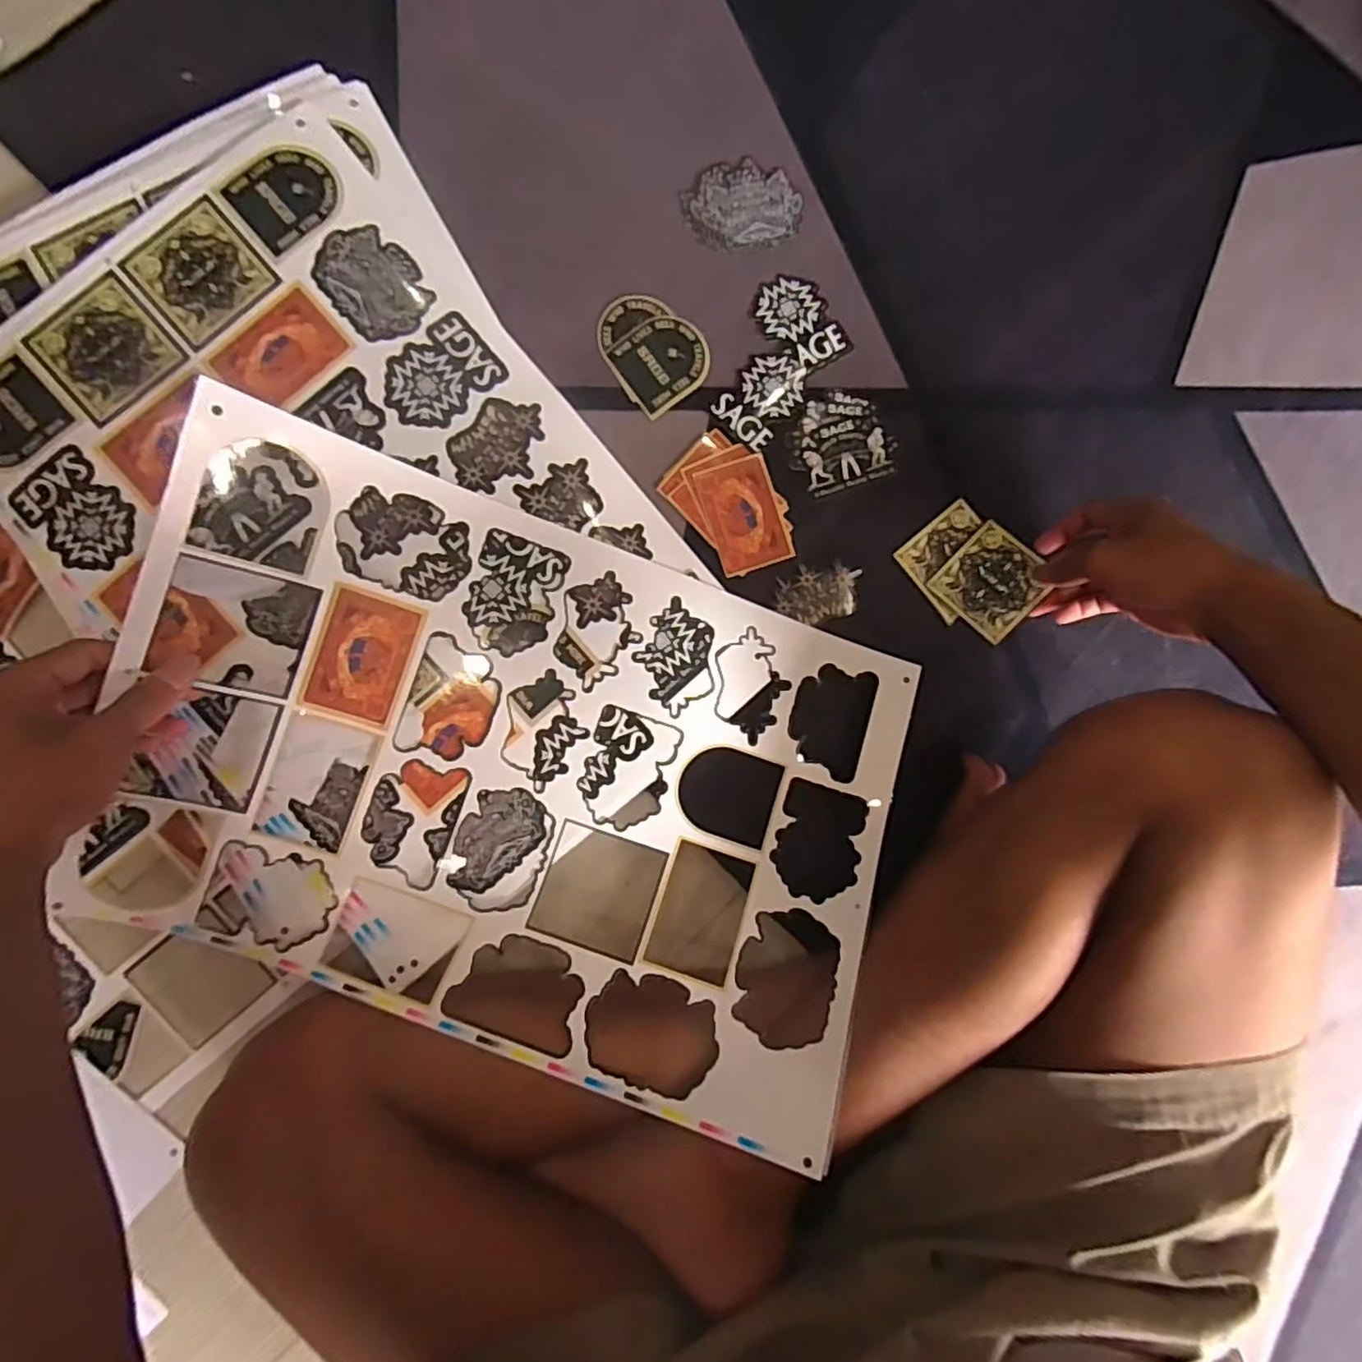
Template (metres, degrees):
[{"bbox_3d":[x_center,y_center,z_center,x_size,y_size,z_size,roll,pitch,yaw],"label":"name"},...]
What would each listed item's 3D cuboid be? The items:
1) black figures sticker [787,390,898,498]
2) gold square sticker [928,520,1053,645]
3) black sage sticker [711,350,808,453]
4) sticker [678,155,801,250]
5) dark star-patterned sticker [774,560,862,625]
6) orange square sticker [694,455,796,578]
[{"bbox_3d":[0.119,-0.179,0.493,0.074,0.005,0.069,-19,91,-4],"label":"black figures sticker"},{"bbox_3d":[0.230,-0.074,0.483,0.065,0.004,0.067,44,95,12],"label":"gold square sticker"},{"bbox_3d":[0.062,-0.211,0.489,0.052,0.004,0.071,42,87,-3],"label":"black sage sticker"},{"bbox_3d":[0.045,-0.356,0.491,0.086,0.004,0.063,-10,91,-6],"label":"sticker"},{"bbox_3d":[0.102,-0.065,0.488,0.062,0.004,0.042,-7,90,-4],"label":"dark star-patterned sticker"},{"bbox_3d":[0.047,-0.123,0.486,0.054,0.004,0.080,-19,91,-4],"label":"orange square sticker"}]

